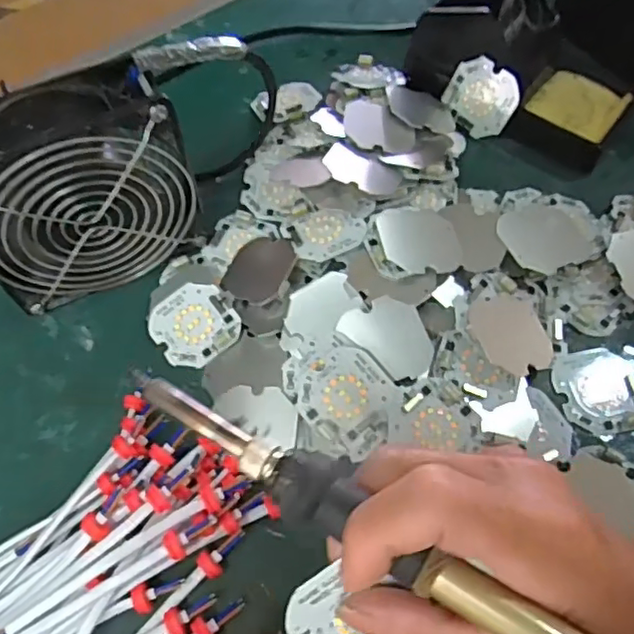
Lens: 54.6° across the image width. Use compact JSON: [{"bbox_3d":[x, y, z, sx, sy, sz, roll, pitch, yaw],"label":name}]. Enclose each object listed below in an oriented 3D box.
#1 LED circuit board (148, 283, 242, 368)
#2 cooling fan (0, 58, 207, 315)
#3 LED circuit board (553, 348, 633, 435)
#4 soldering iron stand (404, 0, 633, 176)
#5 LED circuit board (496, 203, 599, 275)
[{"bbox_3d":[-0.071,0.004,0.359,0.047,0.009,0.046,-36,66,-17],"label":"LED circuit board"},{"bbox_3d":[-0.129,-0.066,0.337,0.115,0.121,0.045,-25,63,-12],"label":"cooling fan"},{"bbox_3d":[0.156,0.039,0.336,0.044,0.004,0.048,-10,61,-4],"label":"LED circuit board"},{"bbox_3d":[0.142,-0.177,0.416,0.143,0.075,0.088,31,67,17],"label":"soldering iron stand"},{"bbox_3d":[0.137,-0.049,0.368,0.060,0.004,0.048,-23,61,-22],"label":"LED circuit board"}]

